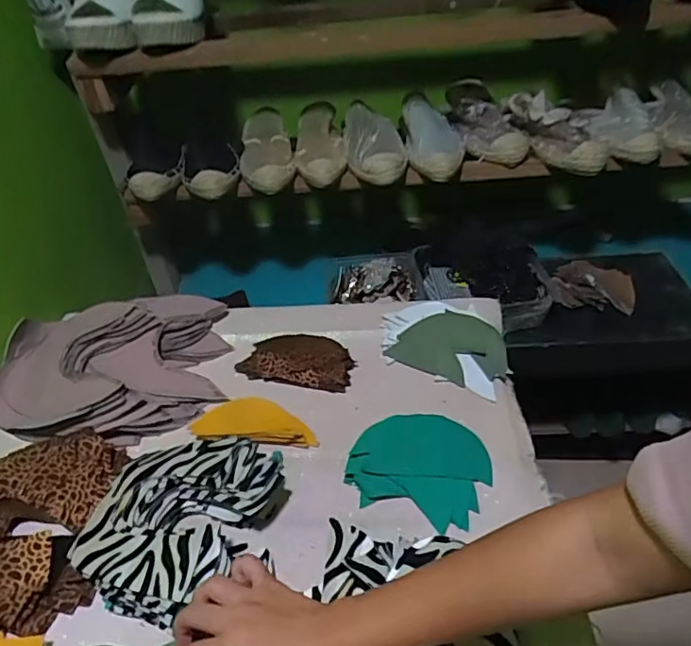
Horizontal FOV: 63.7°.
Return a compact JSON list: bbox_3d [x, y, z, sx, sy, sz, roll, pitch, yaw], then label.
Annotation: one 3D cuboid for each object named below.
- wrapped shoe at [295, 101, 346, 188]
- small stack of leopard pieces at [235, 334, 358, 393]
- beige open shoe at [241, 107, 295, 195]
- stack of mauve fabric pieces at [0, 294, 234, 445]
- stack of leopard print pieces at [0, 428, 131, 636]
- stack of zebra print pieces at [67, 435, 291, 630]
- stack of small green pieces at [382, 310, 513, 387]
[{"bbox_3d":[-0.038,-0.267,0.834,0.072,0.062,0.141,-2,56,3],"label":"wrapped shoe"},{"bbox_3d":[-0.059,0.042,0.706,0.140,0.013,0.080,6,43,12],"label":"small stack of leopard pieces"},{"bbox_3d":[-0.120,-0.260,0.830,0.076,0.069,0.179,-8,41,-3],"label":"beige open shoe"},{"bbox_3d":[-0.291,0.047,0.680,0.271,0.065,0.198,-5,42,-1],"label":"stack of mauve fabric pieces"},{"bbox_3d":[-0.318,0.198,0.548,0.160,0.033,0.191,-5,42,0],"label":"stack of leopard print pieces"},{"bbox_3d":[-0.144,0.179,0.529,0.179,0.056,0.192,19,47,24],"label":"stack of zebra print pieces"},{"bbox_3d":[0.134,0.027,0.696,0.136,0.012,0.093,21,67,19],"label":"stack of small green pieces"}]

